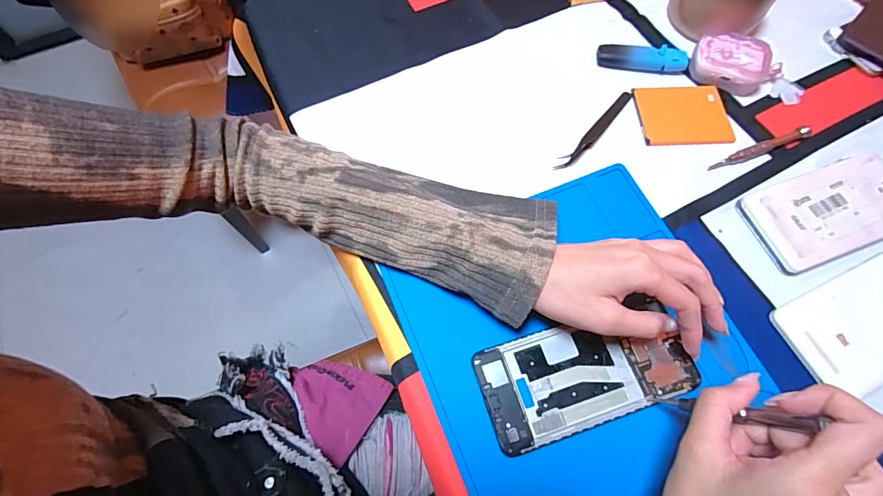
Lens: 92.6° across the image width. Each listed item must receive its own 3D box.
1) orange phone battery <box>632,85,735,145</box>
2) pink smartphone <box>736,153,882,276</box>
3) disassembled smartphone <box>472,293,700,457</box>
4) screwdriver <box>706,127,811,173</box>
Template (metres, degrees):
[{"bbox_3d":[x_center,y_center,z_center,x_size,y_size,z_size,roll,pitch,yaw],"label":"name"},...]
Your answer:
[{"bbox_3d":[0.222,-0.123,0.390,0.081,0.004,0.065,-2,68,-1],"label":"orange phone battery"},{"bbox_3d":[0.323,-0.031,0.349,0.142,0.012,0.071,-18,69,-8],"label":"pink smartphone"},{"bbox_3d":[0.102,0.089,0.299,0.147,0.006,0.076,-10,68,-6],"label":"disassembled smartphone"},{"bbox_3d":[0.286,-0.089,0.376,0.105,0.009,0.010,-22,69,-9],"label":"screwdriver"}]

